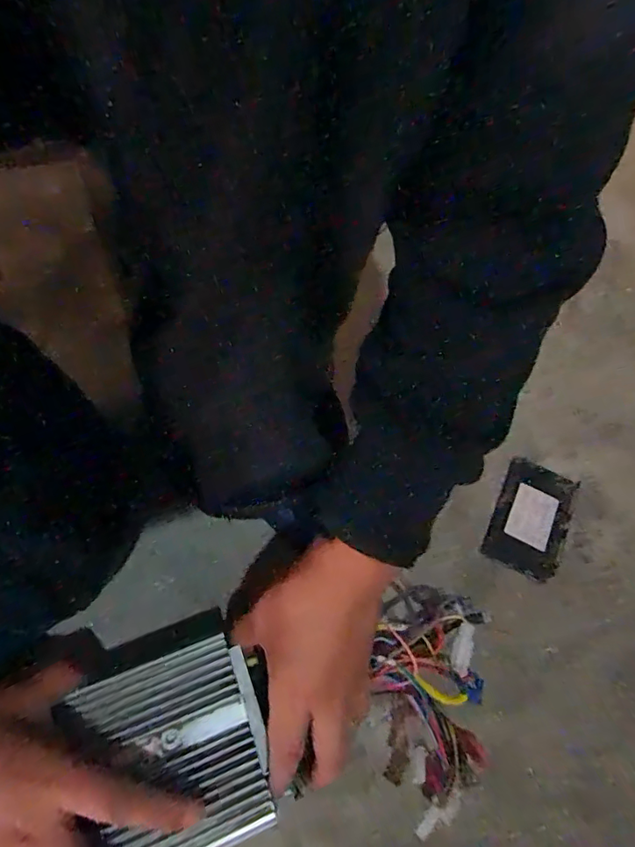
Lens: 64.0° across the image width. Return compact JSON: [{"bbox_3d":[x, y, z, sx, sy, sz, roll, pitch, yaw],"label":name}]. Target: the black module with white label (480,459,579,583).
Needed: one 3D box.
[{"bbox_3d":[0.209,0.092,0.500,0.064,0.023,0.112,23,60,11],"label":"black module with white label"}]

